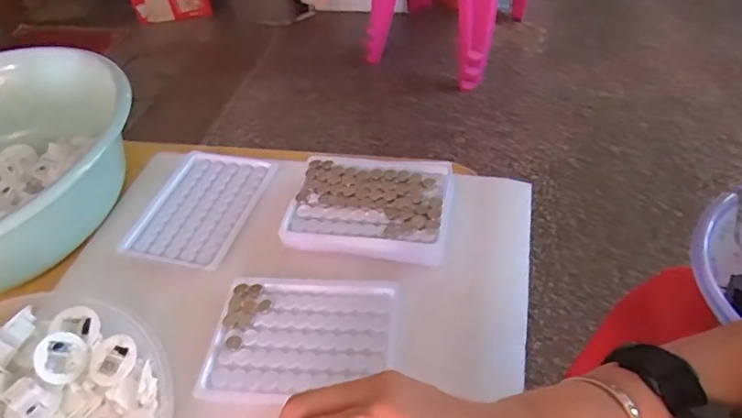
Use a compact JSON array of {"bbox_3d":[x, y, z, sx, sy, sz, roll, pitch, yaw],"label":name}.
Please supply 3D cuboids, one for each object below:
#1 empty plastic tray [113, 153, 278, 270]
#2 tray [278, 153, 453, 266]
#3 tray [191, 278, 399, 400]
[{"bbox_3d":[-0.153,-0.004,0.470,0.097,0.008,0.132,9,49,15],"label":"empty plastic tray"},{"bbox_3d":[0.000,-0.006,0.435,0.127,0.017,0.098,6,48,13],"label":"tray"},{"bbox_3d":[-0.049,0.089,0.370,0.126,0.006,0.094,2,47,9],"label":"tray"}]

